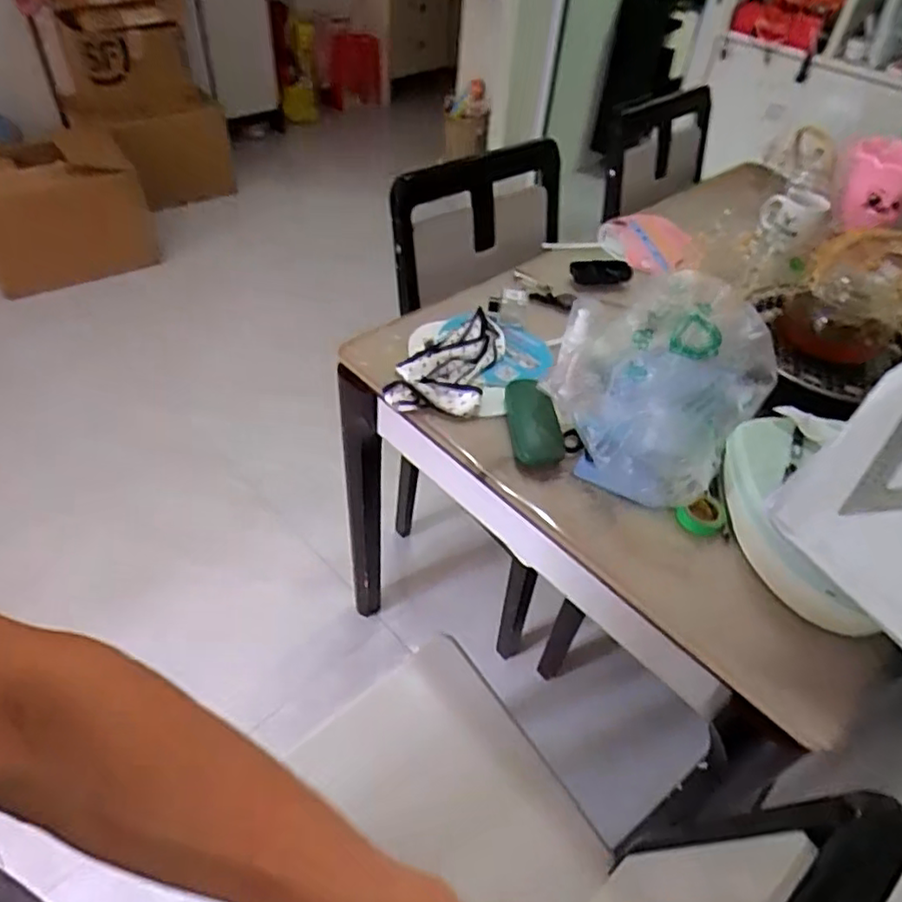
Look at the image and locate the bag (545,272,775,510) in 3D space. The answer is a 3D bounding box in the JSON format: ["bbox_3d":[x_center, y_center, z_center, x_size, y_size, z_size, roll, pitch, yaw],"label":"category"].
[{"bbox_3d":[0.258,-0.095,0.836,0.262,0.168,0.254,24,49,17],"label":"bag"}]

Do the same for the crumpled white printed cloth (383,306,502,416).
[{"bbox_3d":[0.000,-0.140,0.989,0.136,0.025,0.242,16,47,10],"label":"crumpled white printed cloth"}]

